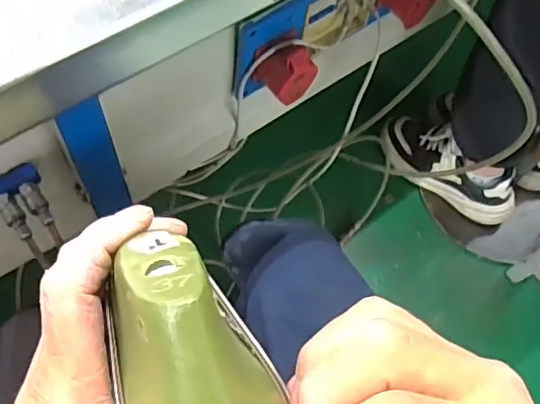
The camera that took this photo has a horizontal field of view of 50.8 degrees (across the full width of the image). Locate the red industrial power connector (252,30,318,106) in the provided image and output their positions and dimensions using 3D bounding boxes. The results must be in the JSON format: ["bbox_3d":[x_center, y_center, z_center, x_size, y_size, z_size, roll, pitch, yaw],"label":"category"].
[{"bbox_3d":[0.020,-0.183,0.785,0.074,0.063,0.061,39,68,16],"label":"red industrial power connector"}]

